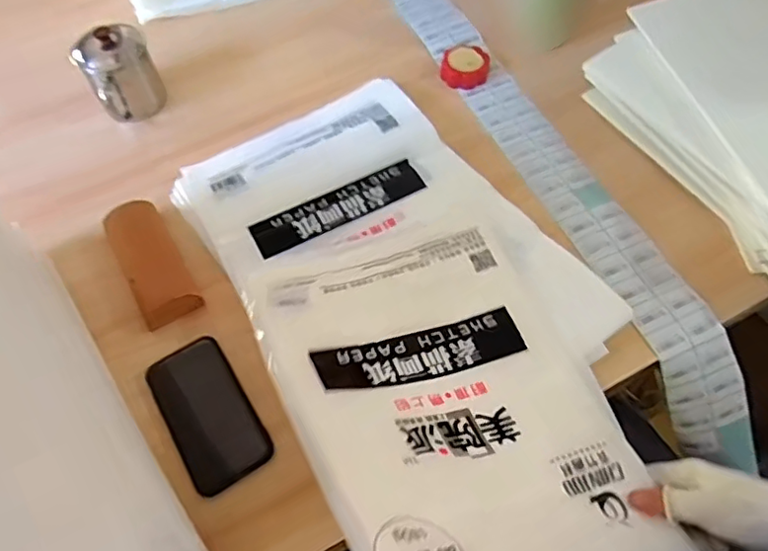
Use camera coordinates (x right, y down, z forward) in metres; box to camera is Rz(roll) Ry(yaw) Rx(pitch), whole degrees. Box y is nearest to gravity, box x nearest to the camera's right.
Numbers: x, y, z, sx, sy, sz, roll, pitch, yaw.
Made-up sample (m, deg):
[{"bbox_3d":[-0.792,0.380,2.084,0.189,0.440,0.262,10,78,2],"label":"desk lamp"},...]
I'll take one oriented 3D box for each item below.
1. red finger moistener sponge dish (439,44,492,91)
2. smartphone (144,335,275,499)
[{"bbox_3d":[0.111,-0.286,0.796,0.062,0.025,0.064,-1,59,2],"label":"red finger moistener sponge dish"},{"bbox_3d":[-0.172,0.132,0.571,0.077,0.015,0.148,-31,62,-15],"label":"smartphone"}]

